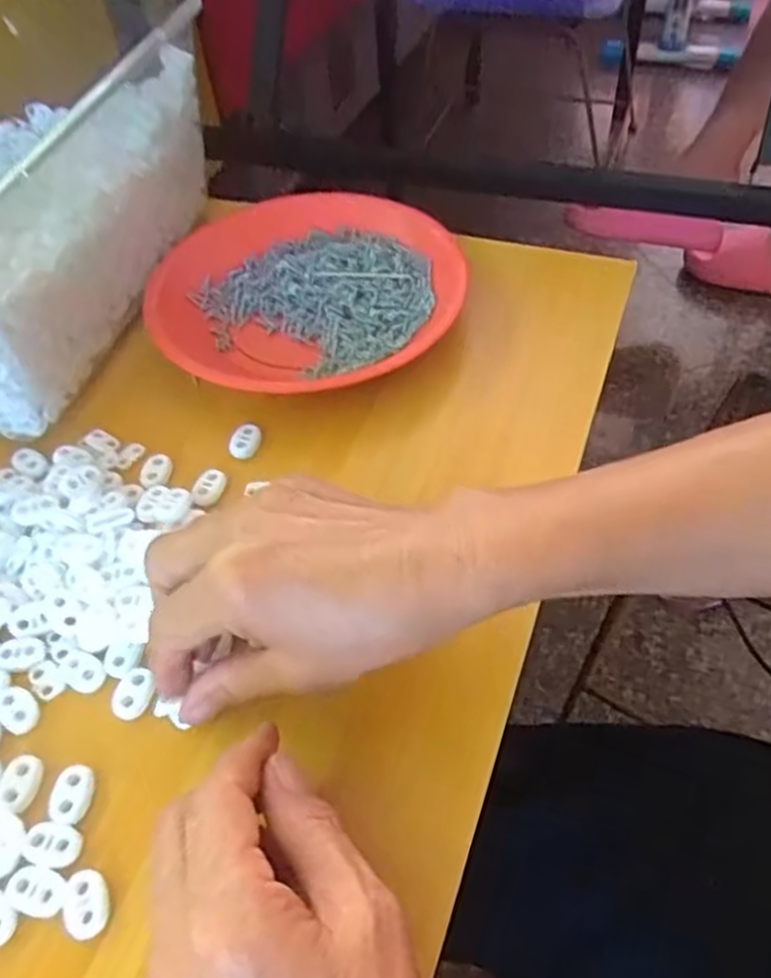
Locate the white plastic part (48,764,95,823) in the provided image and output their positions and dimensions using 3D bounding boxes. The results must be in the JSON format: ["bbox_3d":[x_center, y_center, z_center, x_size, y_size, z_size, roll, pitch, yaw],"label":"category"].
[{"bbox_3d":[-0.125,0.121,0.303,0.015,0.004,0.022,-4,50,1],"label":"white plastic part"}]

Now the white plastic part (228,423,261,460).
[{"bbox_3d":[-0.079,-0.027,0.425,0.016,0.008,0.019,0,50,4],"label":"white plastic part"}]

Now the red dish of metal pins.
[{"bbox_3d":[-0.049,-0.125,0.485,0.193,0.030,0.182,-2,50,2],"label":"red dish of metal pins"}]

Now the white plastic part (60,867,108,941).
[{"bbox_3d":[-0.110,0.152,0.278,0.016,0.004,0.022,-26,53,-17],"label":"white plastic part"}]

